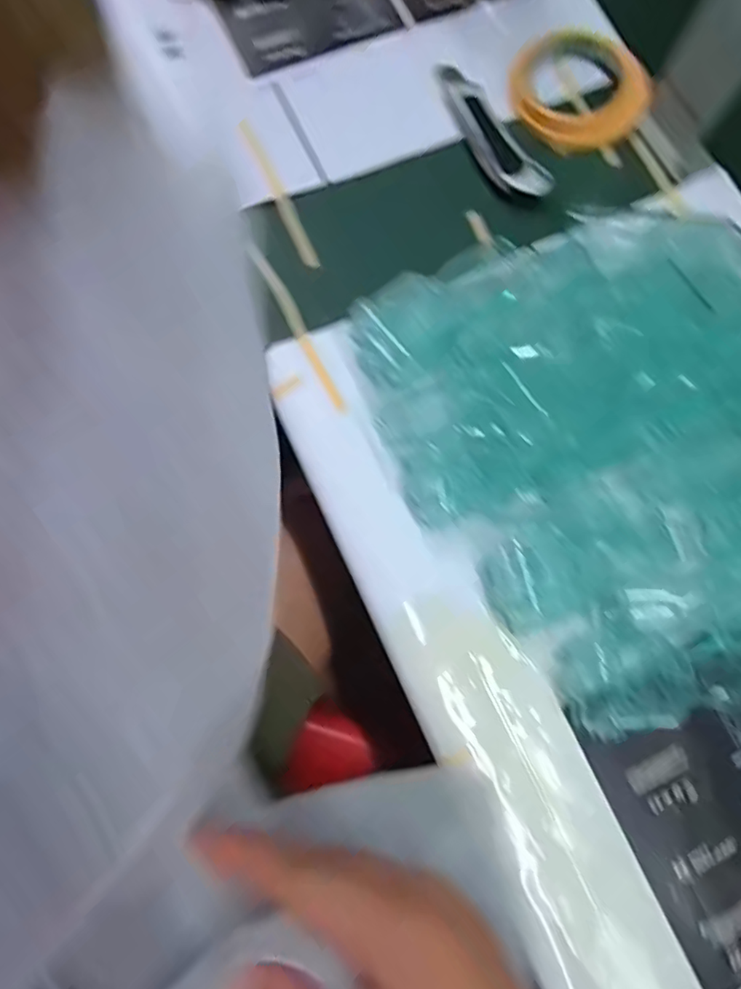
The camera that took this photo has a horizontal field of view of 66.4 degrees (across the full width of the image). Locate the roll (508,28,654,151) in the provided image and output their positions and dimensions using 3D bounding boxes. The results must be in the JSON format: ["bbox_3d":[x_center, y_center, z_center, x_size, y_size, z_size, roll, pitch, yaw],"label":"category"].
[{"bbox_3d":[0.176,-0.332,0.462,0.110,0.021,0.101,1,75,-3],"label":"roll"}]

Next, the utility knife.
[{"bbox_3d":[0.092,-0.287,0.453,0.037,0.016,0.141,-28,78,-10],"label":"utility knife"}]

